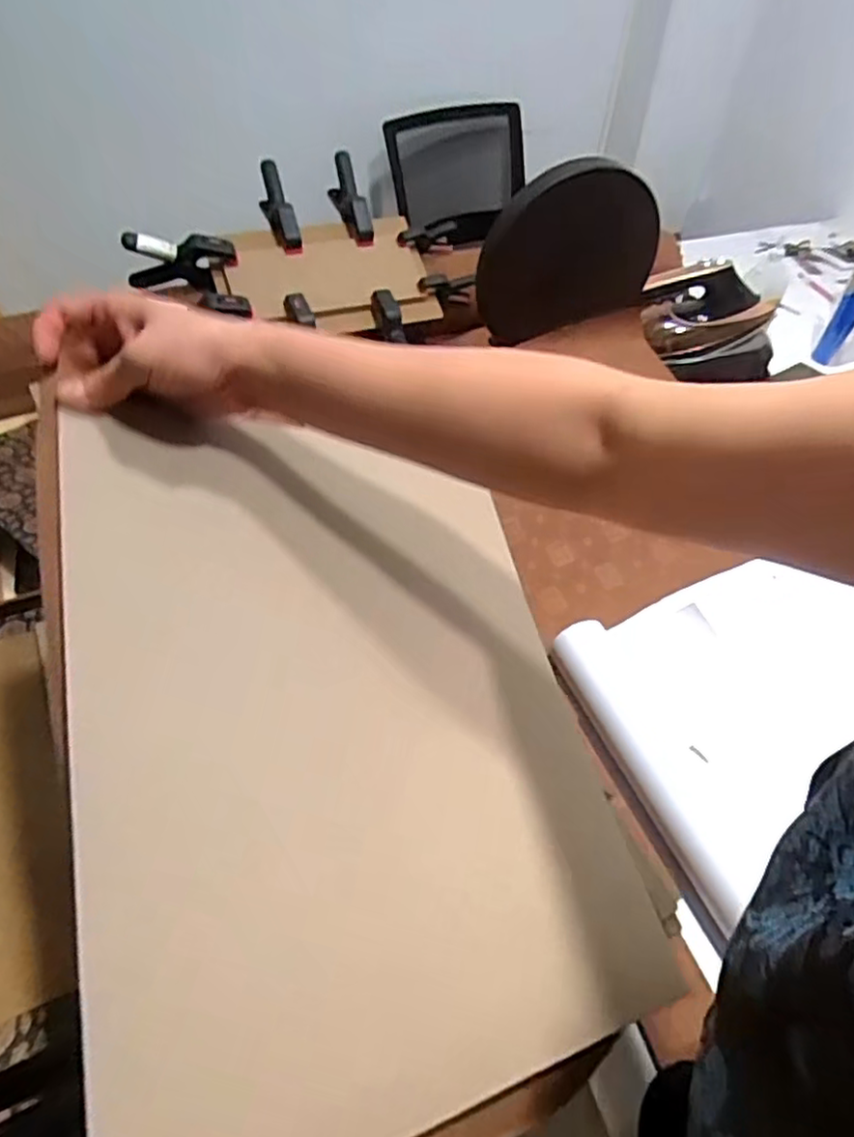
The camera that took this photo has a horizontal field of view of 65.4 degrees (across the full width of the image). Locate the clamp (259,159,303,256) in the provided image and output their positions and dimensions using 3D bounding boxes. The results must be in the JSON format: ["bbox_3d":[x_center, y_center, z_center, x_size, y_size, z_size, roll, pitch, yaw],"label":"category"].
[{"bbox_3d":[-0.240,-0.576,1.079,0.037,0.087,0.168,-15,69,-15],"label":"clamp"}]

